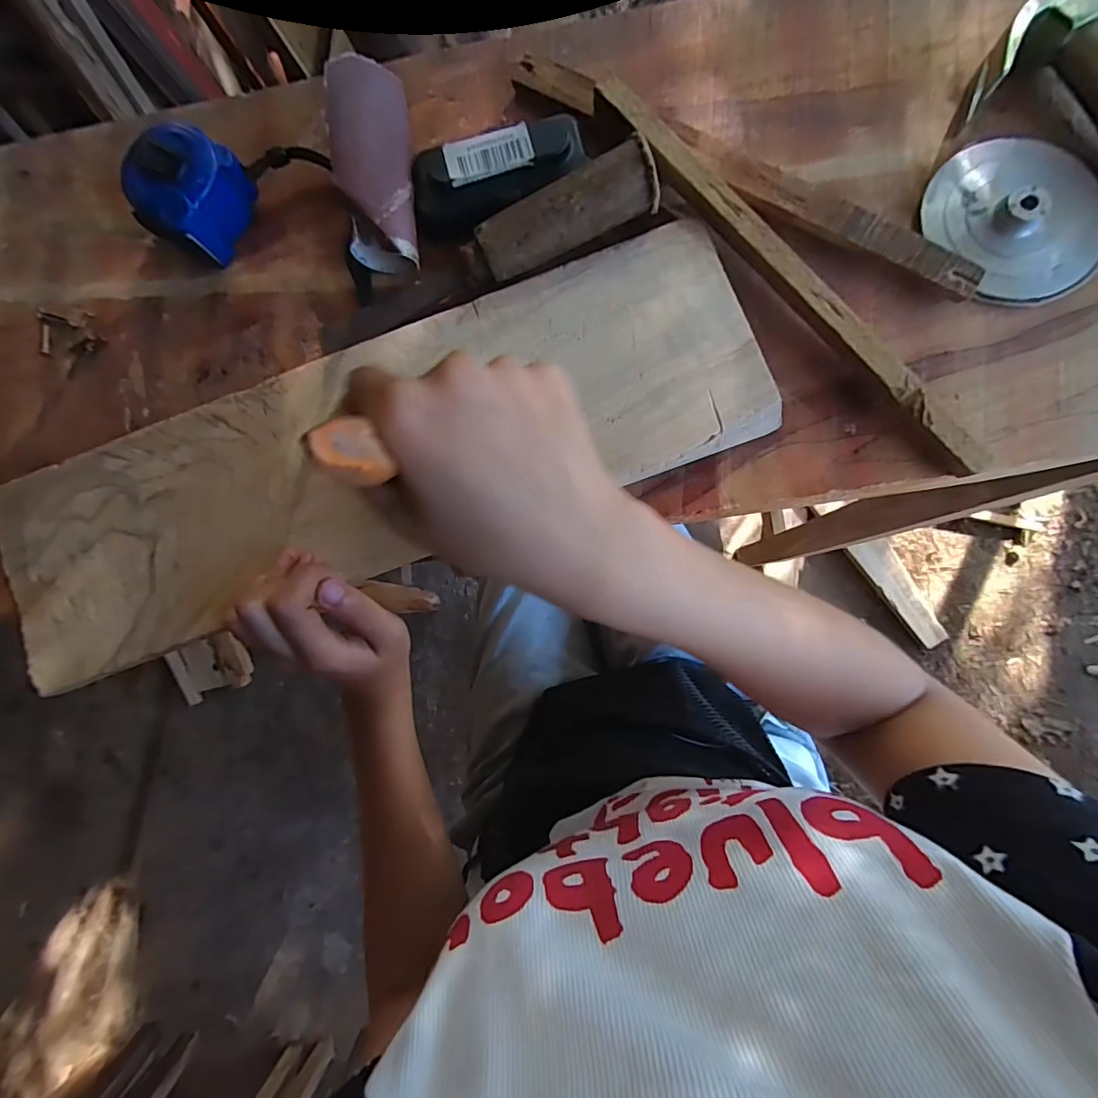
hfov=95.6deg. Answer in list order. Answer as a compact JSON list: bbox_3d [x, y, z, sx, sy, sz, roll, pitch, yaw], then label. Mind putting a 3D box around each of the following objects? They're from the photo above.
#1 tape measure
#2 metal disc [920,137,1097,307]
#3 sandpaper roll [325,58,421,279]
[{"bbox_3d":[-0.216,-0.212,0.299,0.054,0.043,0.063,24,86,7],"label":"tape measure"},{"bbox_3d":[0.259,-0.184,0.271,0.082,0.013,0.095,-32,81,0],"label":"metal disc"},{"bbox_3d":[-0.100,-0.219,0.284,0.037,0.031,0.102,-3,101,7],"label":"sandpaper roll"}]

